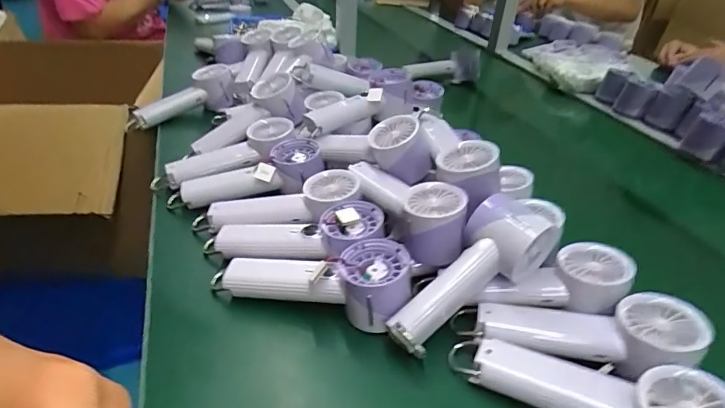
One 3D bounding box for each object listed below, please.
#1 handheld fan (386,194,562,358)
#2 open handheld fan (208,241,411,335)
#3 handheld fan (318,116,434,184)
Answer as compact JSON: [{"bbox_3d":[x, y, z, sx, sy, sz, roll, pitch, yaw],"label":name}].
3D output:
[{"bbox_3d":[0.097,0.064,0.400,0.175,0.060,0.062,-39,47,-14],"label":"handheld fan"},{"bbox_3d":[-0.051,0.064,0.423,0.193,0.053,0.065,10,35,11],"label":"open handheld fan"},{"bbox_3d":[0.007,-0.070,0.556,0.165,0.071,0.061,9,33,32],"label":"handheld fan"}]

